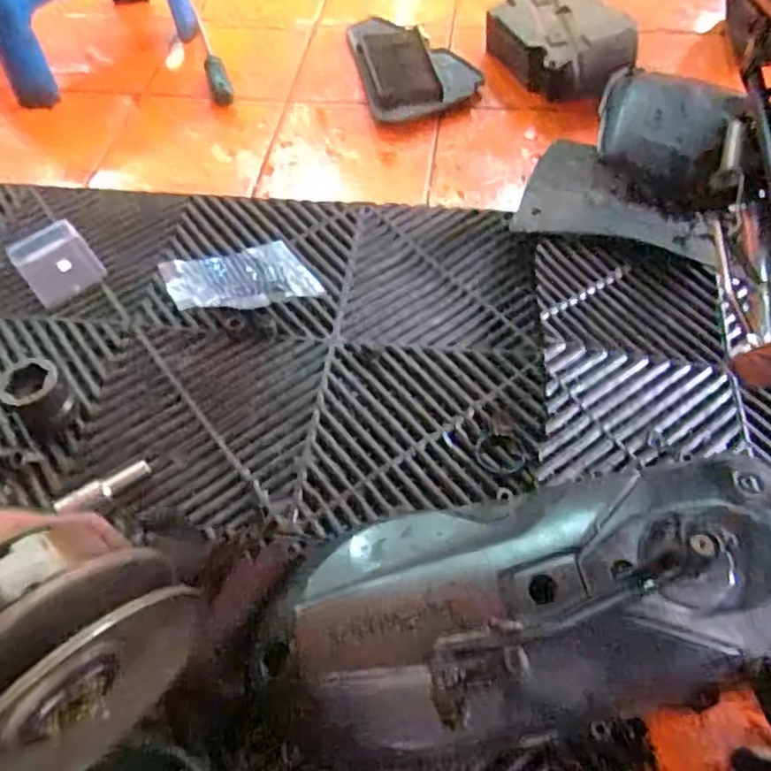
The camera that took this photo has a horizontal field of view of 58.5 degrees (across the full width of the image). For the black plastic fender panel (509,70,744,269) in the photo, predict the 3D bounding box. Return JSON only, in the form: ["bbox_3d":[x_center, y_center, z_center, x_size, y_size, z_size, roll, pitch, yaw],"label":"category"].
[{"bbox_3d":[0.270,-0.245,0.747,0.192,0.065,0.246,18,55,15],"label":"black plastic fender panel"}]

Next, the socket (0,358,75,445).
[{"bbox_3d":[-0.300,0.007,0.596,0.051,0.054,0.055,22,56,18],"label":"socket"}]

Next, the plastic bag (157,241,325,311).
[{"bbox_3d":[-0.145,-0.109,0.681,0.138,0.037,0.104,-21,55,-14],"label":"plastic bag"}]

